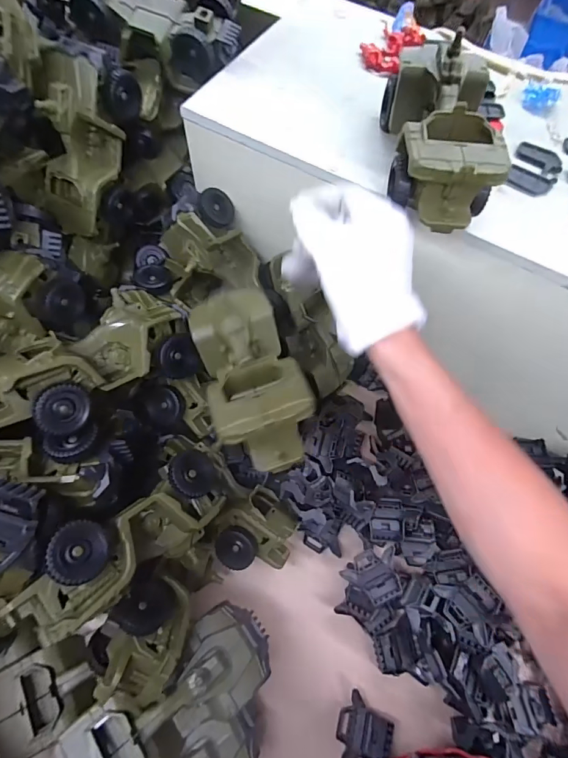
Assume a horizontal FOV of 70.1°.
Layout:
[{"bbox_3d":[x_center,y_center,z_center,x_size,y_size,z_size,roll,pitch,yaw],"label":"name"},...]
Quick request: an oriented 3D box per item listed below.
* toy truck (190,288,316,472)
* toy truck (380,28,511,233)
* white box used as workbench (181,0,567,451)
[{"bbox_3d":[-0.032,-0.009,0.361,0.078,0.044,0.181,-14,50,-9],"label":"toy truck"},{"bbox_3d":[0.134,-0.206,0.358,0.087,0.079,0.173,3,66,-2],"label":"toy truck"},{"bbox_3d":[0.199,-0.216,0.517,0.619,0.238,0.288,28,68,9],"label":"white box used as workbench"}]

